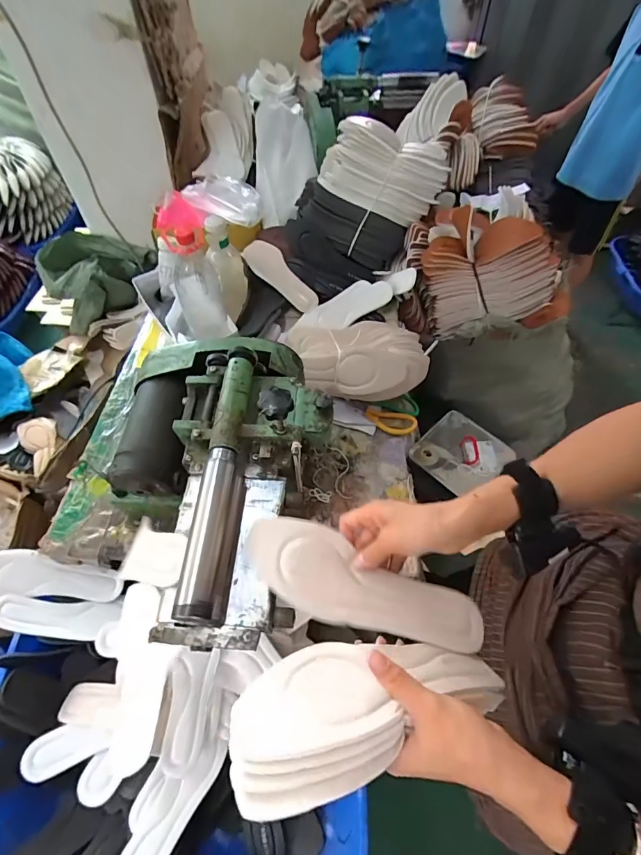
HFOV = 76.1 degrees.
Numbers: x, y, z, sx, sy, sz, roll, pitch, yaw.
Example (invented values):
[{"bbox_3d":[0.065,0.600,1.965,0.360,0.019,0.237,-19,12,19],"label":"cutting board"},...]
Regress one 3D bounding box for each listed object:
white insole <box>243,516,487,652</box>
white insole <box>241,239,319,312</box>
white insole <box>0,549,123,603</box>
[{"bbox_3d":[0.040,0.158,0.406,0.242,0.017,0.078,20,58,4],"label":"white insole"},{"bbox_3d":[-0.096,-0.372,0.997,0.082,0.018,0.231,-44,82,-11],"label":"white insole"},{"bbox_3d":[-0.485,0.263,0.721,0.249,0.038,0.080,19,51,-28],"label":"white insole"}]

